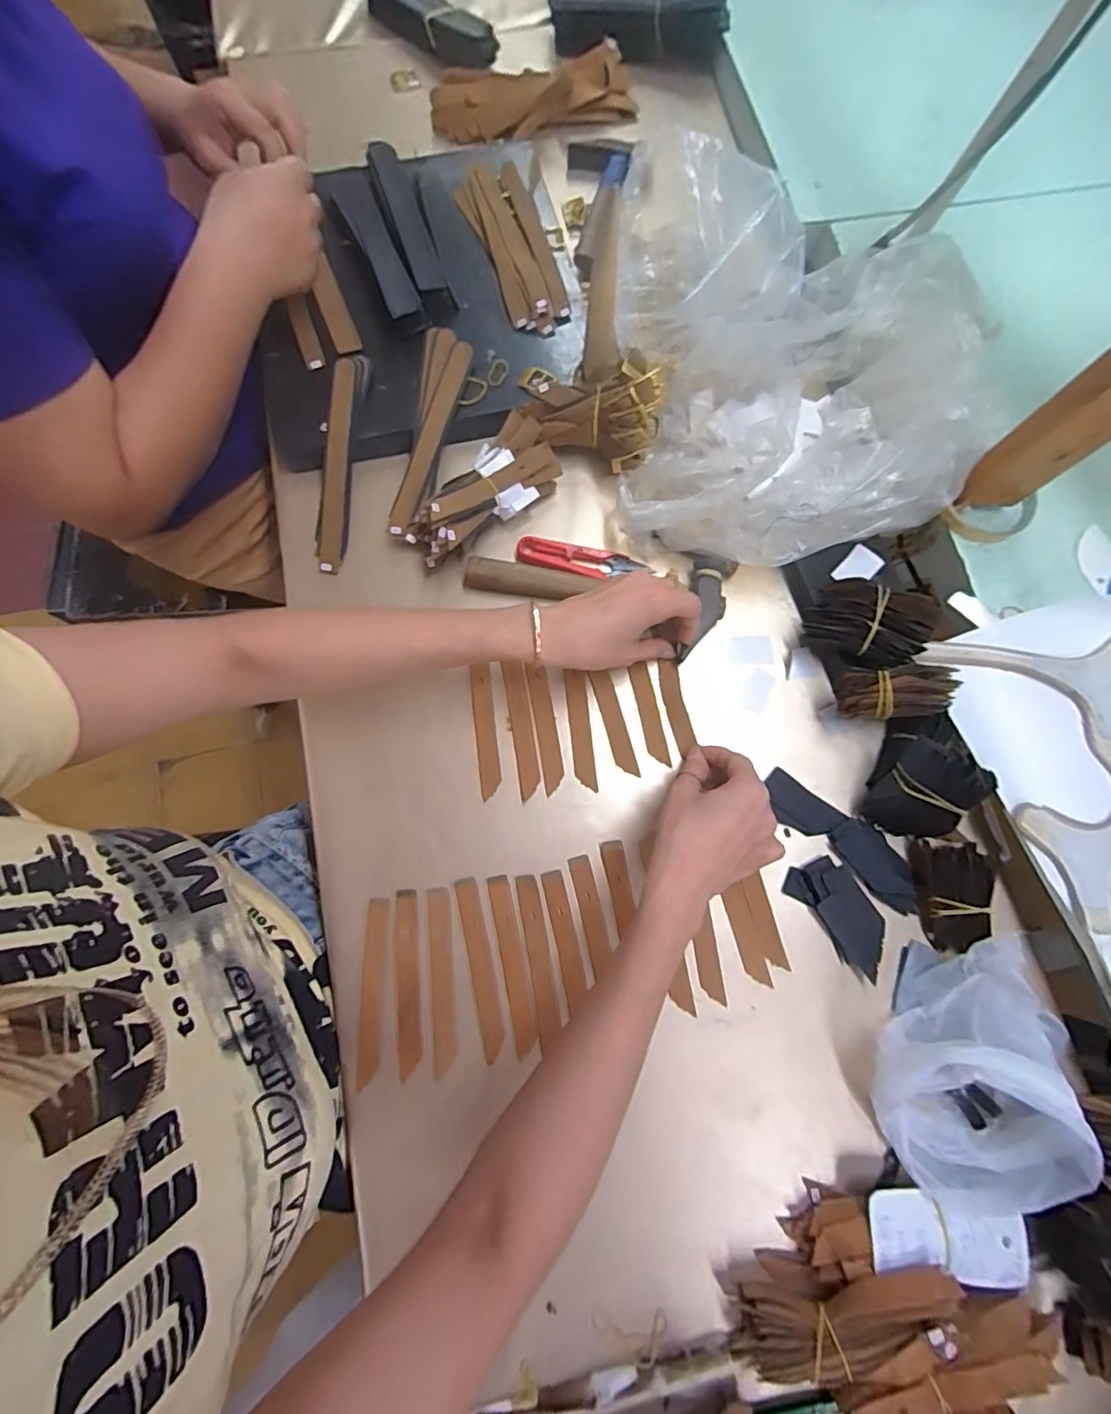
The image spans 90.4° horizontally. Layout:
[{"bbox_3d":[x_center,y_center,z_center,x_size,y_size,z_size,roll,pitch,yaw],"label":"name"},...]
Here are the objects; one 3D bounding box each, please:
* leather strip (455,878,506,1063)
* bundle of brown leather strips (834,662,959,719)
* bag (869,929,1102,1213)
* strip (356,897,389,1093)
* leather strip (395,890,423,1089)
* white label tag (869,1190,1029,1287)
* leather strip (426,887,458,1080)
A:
[{"bbox_3d":[-0.056,0.194,0.414,0.018,0.008,0.126,-13,79,-2],"label":"leather strip"},{"bbox_3d":[0.257,-0.011,0.416,0.078,0.018,0.037,-7,79,17],"label":"bundle of brown leather strips"},{"bbox_3d":[0.295,0.251,0.368,0.162,0.072,0.115,-42,82,-7],"label":"bag"},{"bbox_3d":[-0.134,0.208,0.408,0.016,0.004,0.125,1,78,-8],"label":"strip"},{"bbox_3d":[-0.110,0.204,0.411,0.018,0.004,0.126,-5,77,-6],"label":"leather strip"},{"bbox_3d":[0.262,0.353,0.363,0.105,0.014,0.043,9,79,2],"label":"white label tag"},{"bbox_3d":[-0.085,0.202,0.413,0.016,0.005,0.126,-5,79,-1],"label":"leather strip"}]

